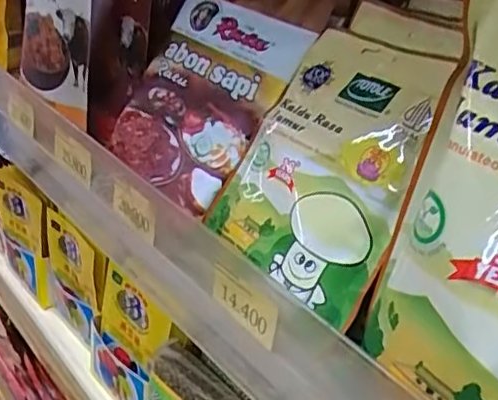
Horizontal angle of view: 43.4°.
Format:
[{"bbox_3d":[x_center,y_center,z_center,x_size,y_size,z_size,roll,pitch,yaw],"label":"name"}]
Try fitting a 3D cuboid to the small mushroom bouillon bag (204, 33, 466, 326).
[{"bbox_3d":[0.042,-0.022,0.339,0.116,0.139,0.012,31,3,41],"label":"small mushroom bouillon bag"}]

